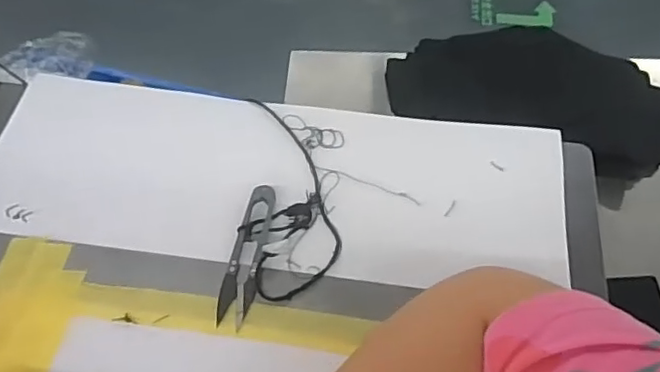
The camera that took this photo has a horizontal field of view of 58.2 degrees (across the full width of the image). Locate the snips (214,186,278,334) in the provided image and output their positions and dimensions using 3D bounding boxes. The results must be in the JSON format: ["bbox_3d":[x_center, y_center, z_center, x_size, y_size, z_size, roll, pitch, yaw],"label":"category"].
[{"bbox_3d":[-0.057,0.046,0.410,0.022,0.008,0.103,7,60,8],"label":"snips"}]

